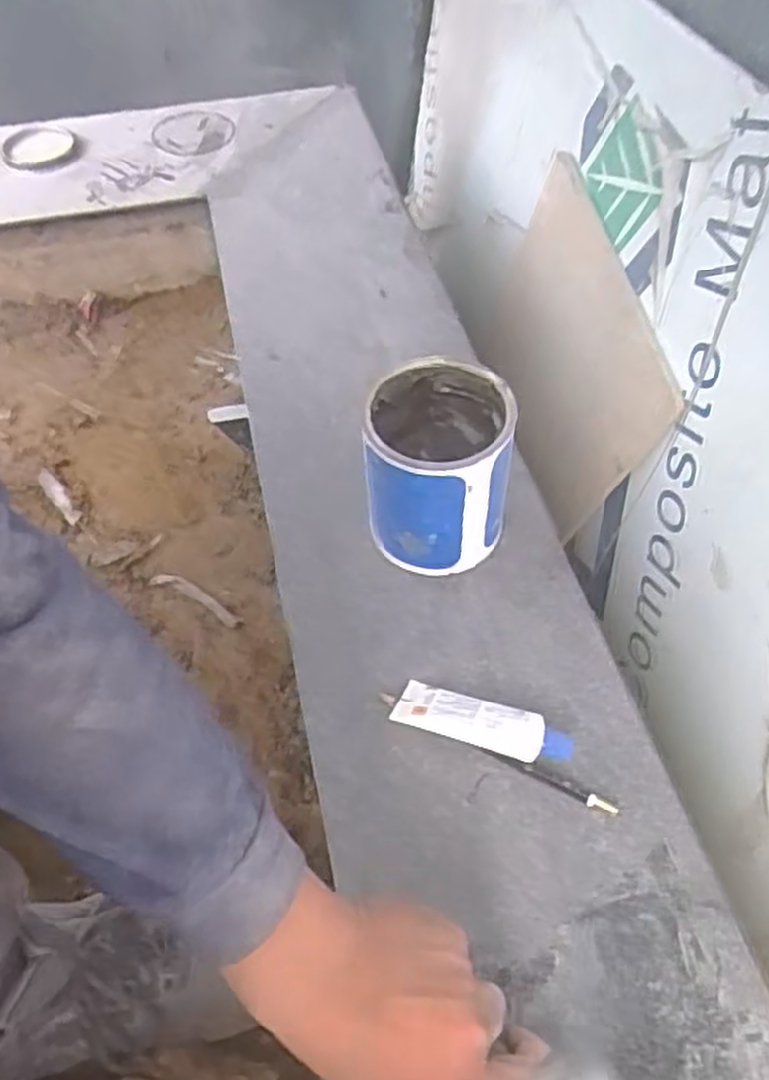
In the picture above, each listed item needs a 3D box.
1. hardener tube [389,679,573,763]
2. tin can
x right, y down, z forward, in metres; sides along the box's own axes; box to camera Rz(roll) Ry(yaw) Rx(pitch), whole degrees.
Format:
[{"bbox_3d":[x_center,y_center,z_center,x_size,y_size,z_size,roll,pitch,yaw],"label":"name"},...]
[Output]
[{"bbox_3d":[0.062,0.117,0.498,0.110,0.025,0.036,15,55,13],"label":"hardener tube"},{"bbox_3d":[0.038,-0.044,0.558,0.094,0.120,0.100,-1,53,1],"label":"tin can"}]

